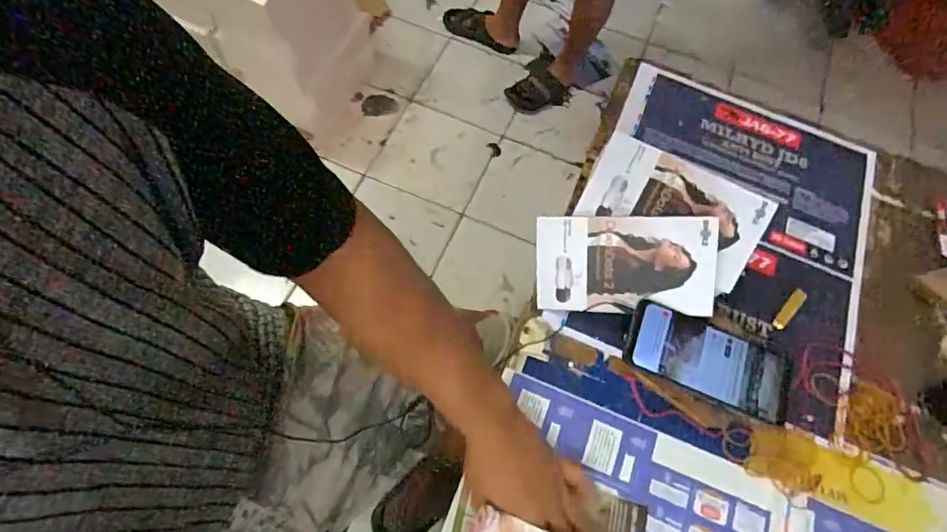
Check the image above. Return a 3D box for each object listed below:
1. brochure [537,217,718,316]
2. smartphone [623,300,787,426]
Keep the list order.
[{"bbox_3d":[0.154,0.000,0.542,0.176,0.010,0.099,1,101,15],"label":"brochure"},{"bbox_3d":[0.232,0.094,0.519,0.157,0.015,0.074,22,66,6],"label":"smartphone"}]

